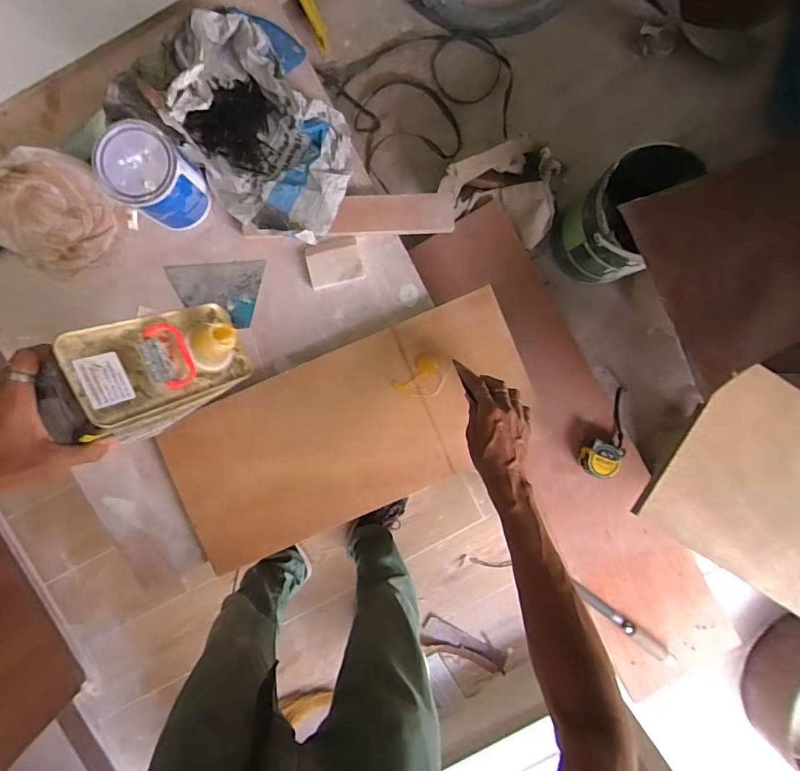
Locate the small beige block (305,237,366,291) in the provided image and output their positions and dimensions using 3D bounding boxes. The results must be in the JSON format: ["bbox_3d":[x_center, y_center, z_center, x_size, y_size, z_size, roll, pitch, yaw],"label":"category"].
[{"bbox_3d":[-0.098,-0.182,0.695,0.079,0.013,0.062,-14,94,-1],"label":"small beige block"}]

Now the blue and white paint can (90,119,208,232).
[{"bbox_3d":[-0.328,-0.278,0.627,0.103,0.101,0.097,30,92,-3],"label":"blue and white paint can"}]

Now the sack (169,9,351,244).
[{"bbox_3d":[-0.178,-0.348,0.627,0.274,0.138,0.233,38,92,-3],"label":"sack"}]

